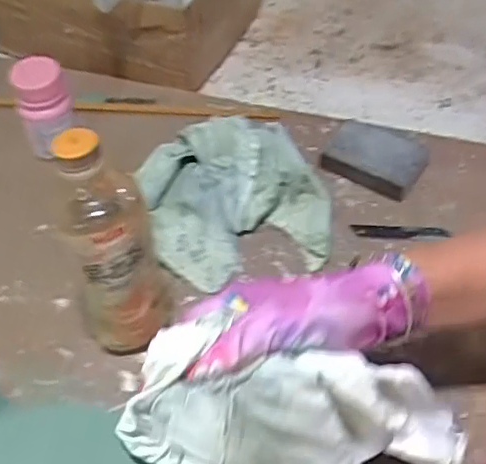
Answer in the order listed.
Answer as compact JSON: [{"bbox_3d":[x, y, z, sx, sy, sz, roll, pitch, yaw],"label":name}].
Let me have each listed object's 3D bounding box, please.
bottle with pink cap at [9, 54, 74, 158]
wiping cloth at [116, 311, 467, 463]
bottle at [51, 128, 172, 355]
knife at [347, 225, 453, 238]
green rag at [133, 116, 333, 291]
[{"bbox_3d":[-0.209,-0.129,0.626,0.053,0.101,0.045,-21,53,-17],"label":"bottle with pink cap"},{"bbox_3d":[0.034,0.116,0.358,0.193,0.032,0.120,31,93,-17],"label":"wiping cloth"},{"bbox_3d":[-0.097,0.013,0.446,0.067,0.206,0.076,-9,50,-8],"label":"bottle"},{"bbox_3d":[0.153,0.000,0.575,0.090,0.007,0.018,5,50,4],"label":"knife"},{"bbox_3d":[-0.008,-0.042,0.580,0.174,0.062,0.179,-13,51,-11],"label":"green rag"}]

